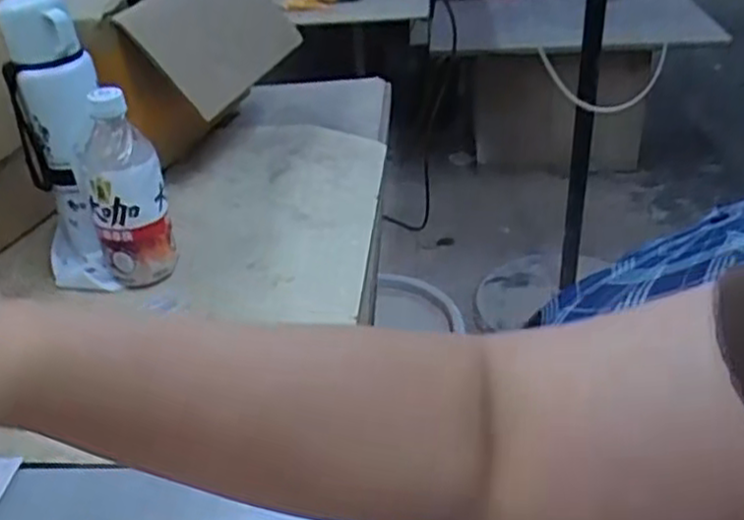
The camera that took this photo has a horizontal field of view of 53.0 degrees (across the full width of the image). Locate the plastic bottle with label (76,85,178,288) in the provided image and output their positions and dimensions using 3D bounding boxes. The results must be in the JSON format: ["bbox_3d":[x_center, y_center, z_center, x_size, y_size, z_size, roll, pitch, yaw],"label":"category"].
[{"bbox_3d":[-0.229,-0.064,0.694,0.069,0.186,0.067,-15,34,-18],"label":"plastic bottle with label"}]

